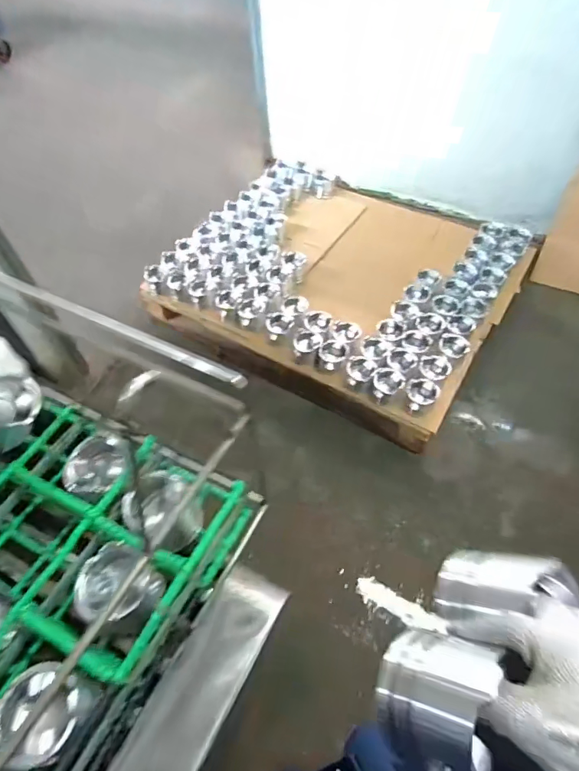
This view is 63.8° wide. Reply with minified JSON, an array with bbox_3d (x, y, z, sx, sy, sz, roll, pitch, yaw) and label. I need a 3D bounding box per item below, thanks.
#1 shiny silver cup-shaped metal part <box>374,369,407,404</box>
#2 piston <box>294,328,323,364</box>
[{"bbox_3d":[0.303,0.000,1.443,0.100,0.084,0.090,-14,55,-7],"label":"shiny silver cup-shaped metal part"},{"bbox_3d":[0.060,-0.130,1.540,0.096,0.067,0.090,2,54,4],"label":"piston"}]

